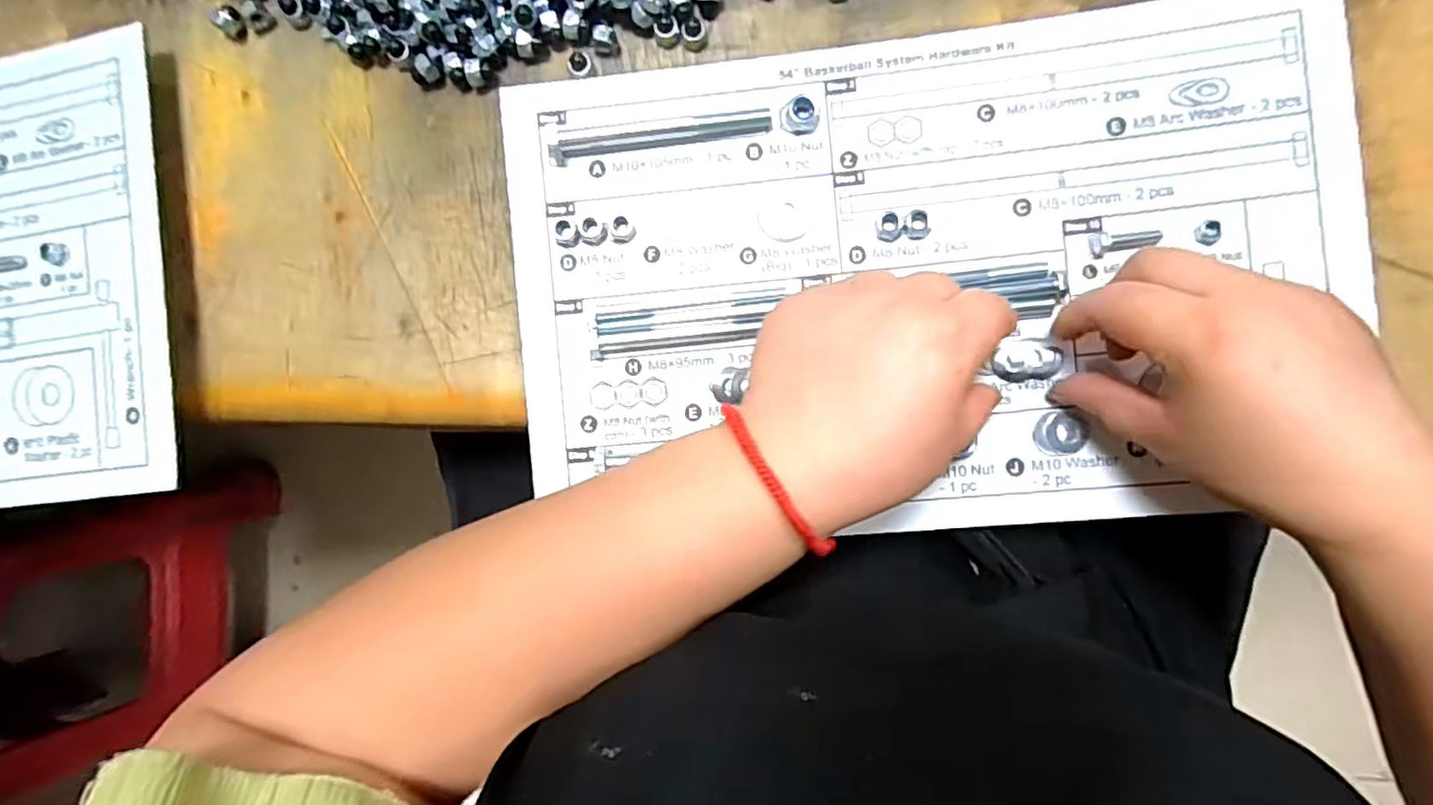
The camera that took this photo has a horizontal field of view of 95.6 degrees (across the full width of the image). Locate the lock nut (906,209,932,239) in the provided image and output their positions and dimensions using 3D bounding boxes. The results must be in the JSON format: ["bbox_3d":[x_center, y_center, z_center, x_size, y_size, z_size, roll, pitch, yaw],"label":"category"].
[{"bbox_3d":[0.098,-0.087,0.317,0.012,0.007,0.014,-14,88,4],"label":"lock nut"}]

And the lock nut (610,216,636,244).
[{"bbox_3d":[-0.048,-0.086,0.326,0.011,0.006,0.012,0,89,5],"label":"lock nut"}]

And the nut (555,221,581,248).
[{"bbox_3d":[-0.075,-0.084,0.327,0.012,0.005,0.012,0,89,5],"label":"nut"}]

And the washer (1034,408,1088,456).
[{"bbox_3d":[0.165,0.015,0.310,0.024,0.004,0.021,2,89,5],"label":"washer"}]

